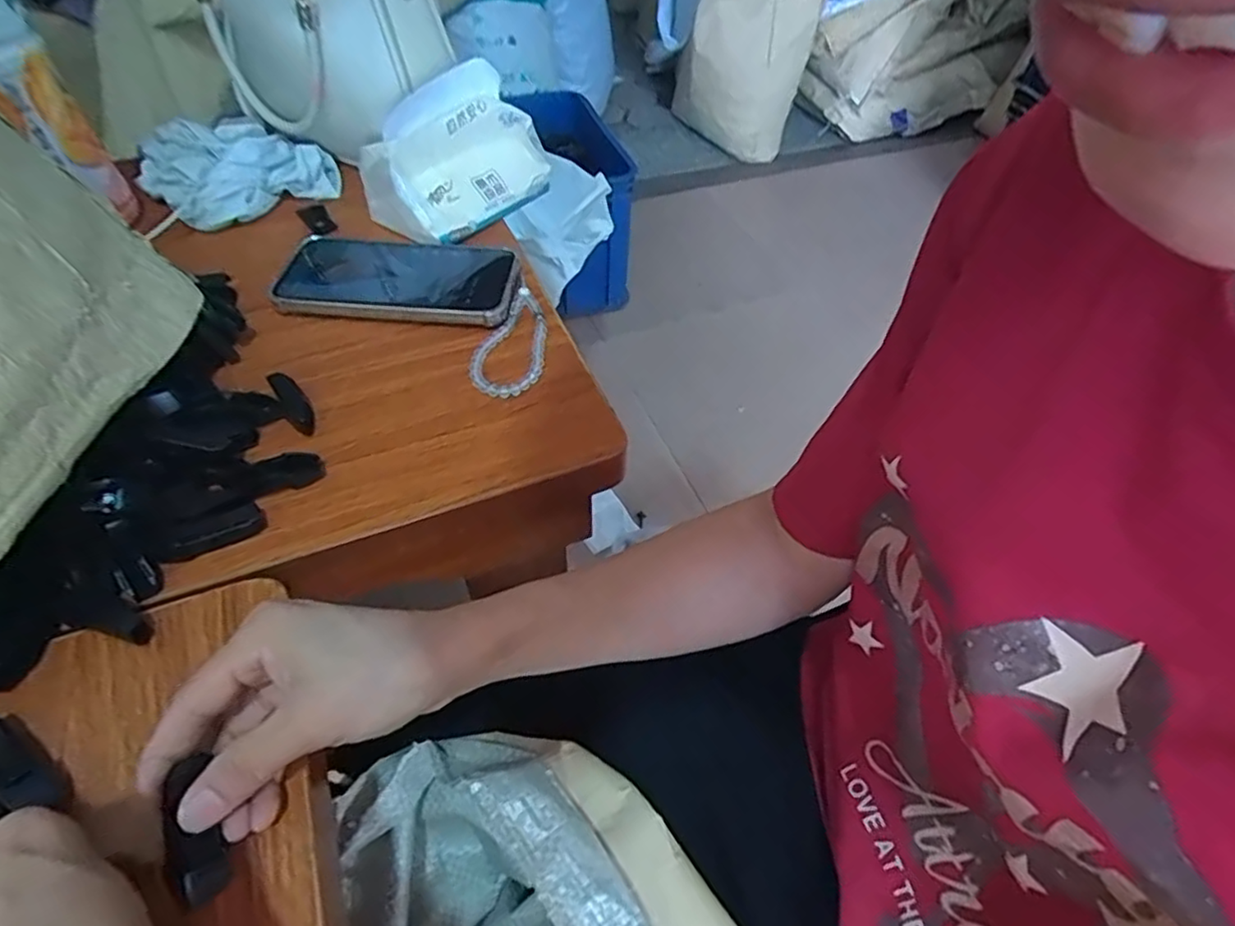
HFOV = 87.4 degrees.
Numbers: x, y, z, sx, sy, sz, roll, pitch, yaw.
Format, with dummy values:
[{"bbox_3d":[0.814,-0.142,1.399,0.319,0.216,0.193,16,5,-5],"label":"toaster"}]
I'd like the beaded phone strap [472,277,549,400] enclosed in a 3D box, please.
[{"bbox_3d":[-0.075,-0.089,0.454,0.048,0.009,0.114,-1,51,-3],"label":"beaded phone strap"}]

